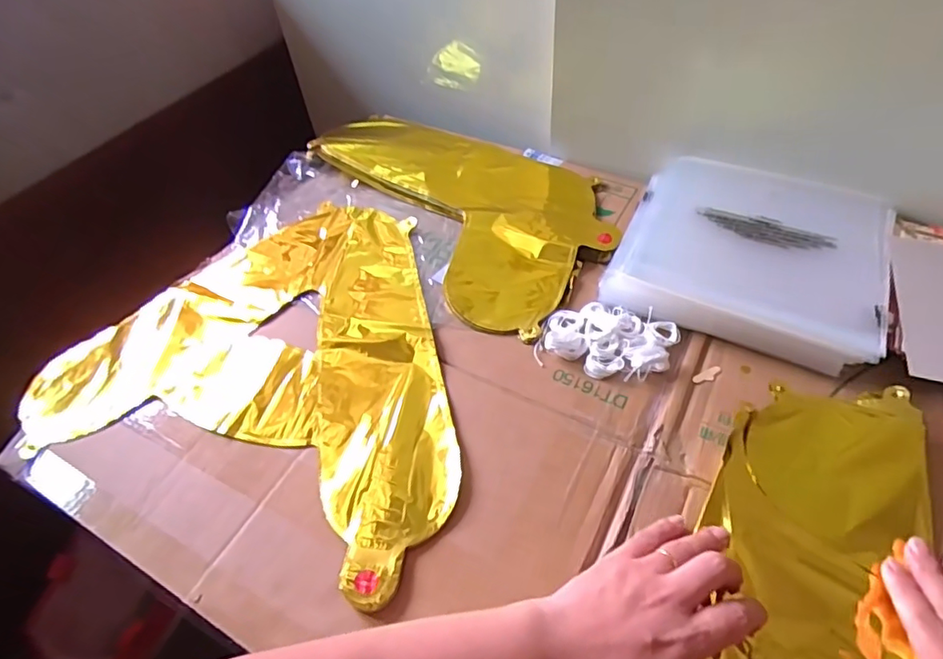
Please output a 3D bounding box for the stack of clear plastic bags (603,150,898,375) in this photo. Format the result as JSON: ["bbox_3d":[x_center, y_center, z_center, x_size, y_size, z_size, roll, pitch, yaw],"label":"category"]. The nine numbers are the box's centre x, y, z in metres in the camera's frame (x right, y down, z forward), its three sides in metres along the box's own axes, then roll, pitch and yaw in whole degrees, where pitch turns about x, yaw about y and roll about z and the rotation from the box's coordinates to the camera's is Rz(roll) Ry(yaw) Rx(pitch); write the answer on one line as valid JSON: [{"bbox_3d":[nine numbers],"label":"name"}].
[{"bbox_3d":[0.259,-0.073,0.527,0.220,0.034,0.208,19,55,19],"label":"stack of clear plastic bags"}]

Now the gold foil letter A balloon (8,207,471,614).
[{"bbox_3d":[-0.159,0.004,0.518,0.383,0.009,0.340,16,54,17],"label":"gold foil letter A balloon"}]

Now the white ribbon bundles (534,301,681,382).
[{"bbox_3d":[0.116,0.007,0.487,0.107,0.018,0.071,18,55,19],"label":"white ribbon bundles"}]

